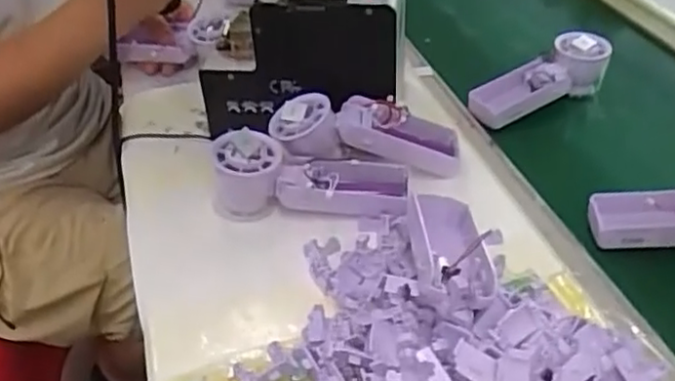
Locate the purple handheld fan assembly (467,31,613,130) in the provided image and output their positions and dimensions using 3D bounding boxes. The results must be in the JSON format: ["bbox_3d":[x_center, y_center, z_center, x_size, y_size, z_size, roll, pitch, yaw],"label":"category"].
[{"bbox_3d":[0.217,-0.121,0.736,0.159,0.067,0.051,-20,43,-22],"label":"purple handheld fan assembly"}]

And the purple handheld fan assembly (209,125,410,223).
[{"bbox_3d":[-0.024,-0.012,0.574,0.165,0.056,0.058,3,40,4],"label":"purple handheld fan assembly"}]

